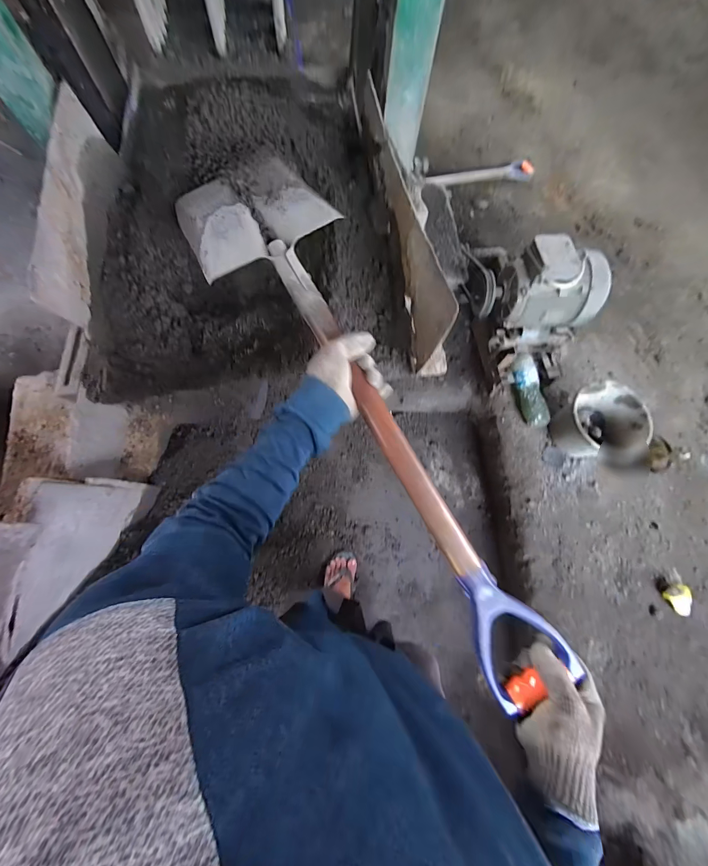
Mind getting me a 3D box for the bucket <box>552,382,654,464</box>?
[{"bbox_3d":[0.862,-0.016,1.187,0.269,0.182,0.291,1,74,-3],"label":"bucket"}]

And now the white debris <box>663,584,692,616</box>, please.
[{"bbox_3d":[1.080,0.555,1.108,0.064,0.050,0.096,8,74,-1],"label":"white debris"}]

